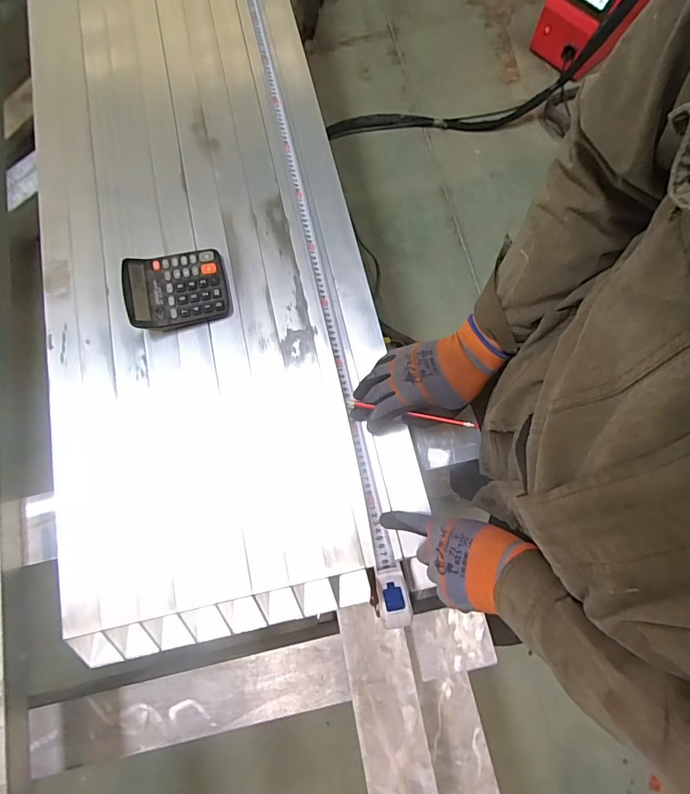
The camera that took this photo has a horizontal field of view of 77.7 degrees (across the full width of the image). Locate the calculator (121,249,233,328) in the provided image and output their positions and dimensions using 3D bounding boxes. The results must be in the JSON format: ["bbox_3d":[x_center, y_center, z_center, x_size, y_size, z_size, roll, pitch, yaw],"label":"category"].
[{"bbox_3d":[-0.254,-0.164,0.651,0.145,0.039,0.116,-12,76,-2],"label":"calculator"}]

